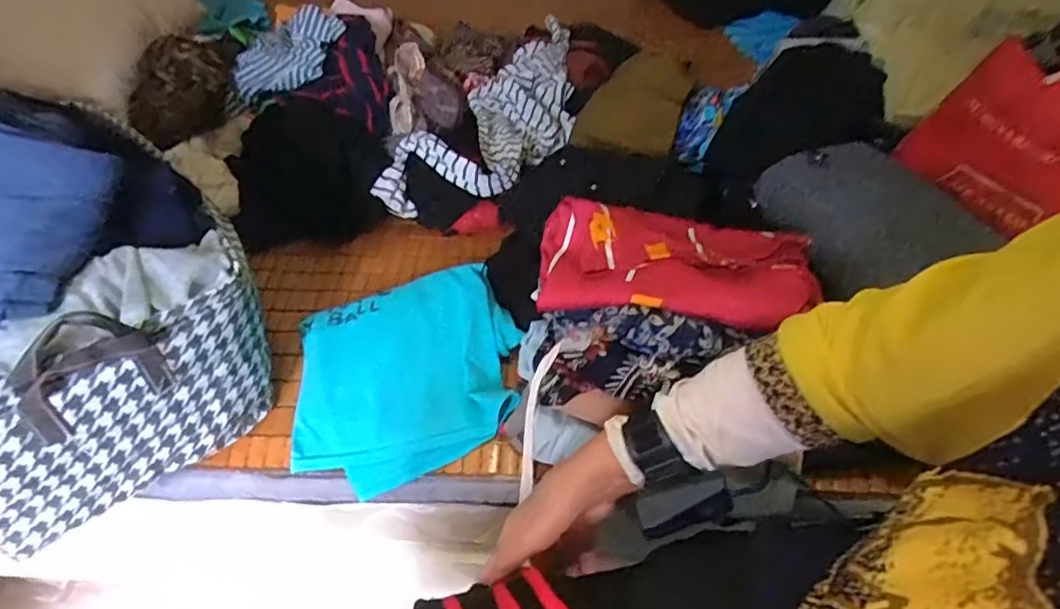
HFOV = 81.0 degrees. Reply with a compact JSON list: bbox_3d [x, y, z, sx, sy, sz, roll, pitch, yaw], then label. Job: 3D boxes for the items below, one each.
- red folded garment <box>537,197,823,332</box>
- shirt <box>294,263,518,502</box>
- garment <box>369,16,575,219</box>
[{"bbox_3d":[0.138,-0.043,0.586,0.253,0.039,0.134,6,48,5],"label":"red folded garment"},{"bbox_3d":[-0.133,0.076,0.684,0.249,0.079,0.215,-10,48,-9],"label":"shirt"},{"bbox_3d":[-0.027,-0.299,0.964,0.177,0.084,0.521,22,51,19],"label":"garment"}]

